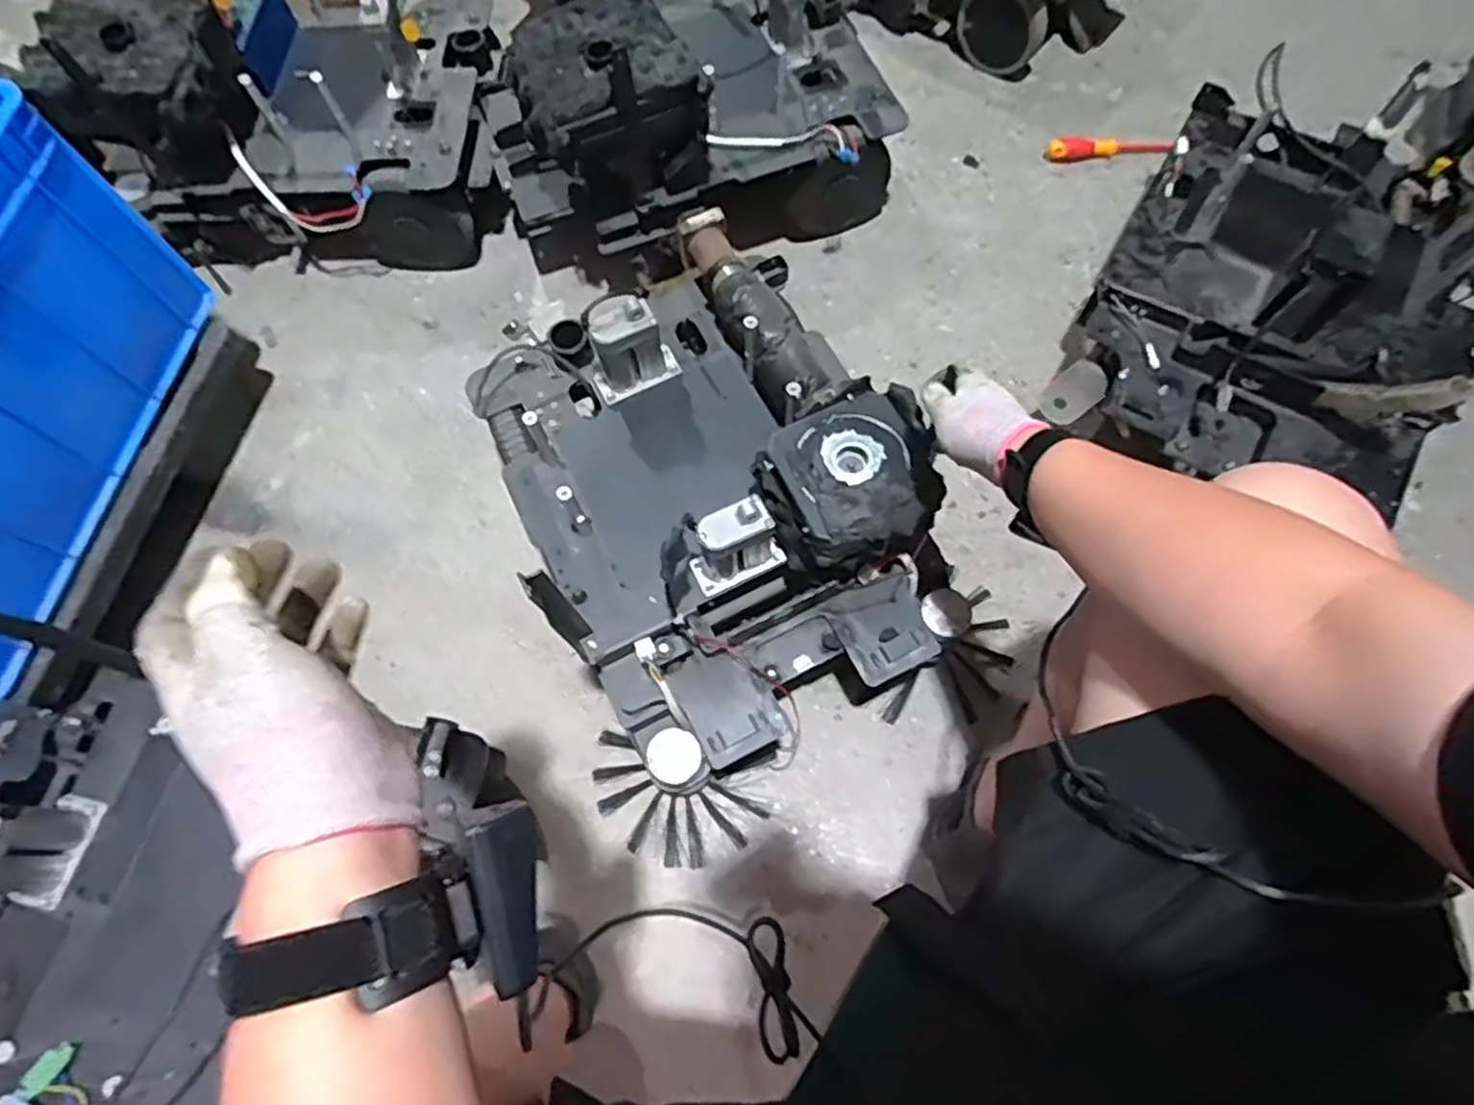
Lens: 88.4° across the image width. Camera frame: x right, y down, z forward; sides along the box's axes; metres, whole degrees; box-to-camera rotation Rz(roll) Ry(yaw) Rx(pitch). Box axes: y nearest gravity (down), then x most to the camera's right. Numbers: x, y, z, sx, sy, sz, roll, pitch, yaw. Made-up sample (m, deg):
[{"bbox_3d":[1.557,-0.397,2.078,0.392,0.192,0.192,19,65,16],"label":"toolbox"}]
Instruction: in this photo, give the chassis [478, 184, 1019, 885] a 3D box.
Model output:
[{"bbox_3d":[-0.025,-0.033,0.881,0.483,0.290,0.601,-26,69,-8],"label":"chassis"}]

